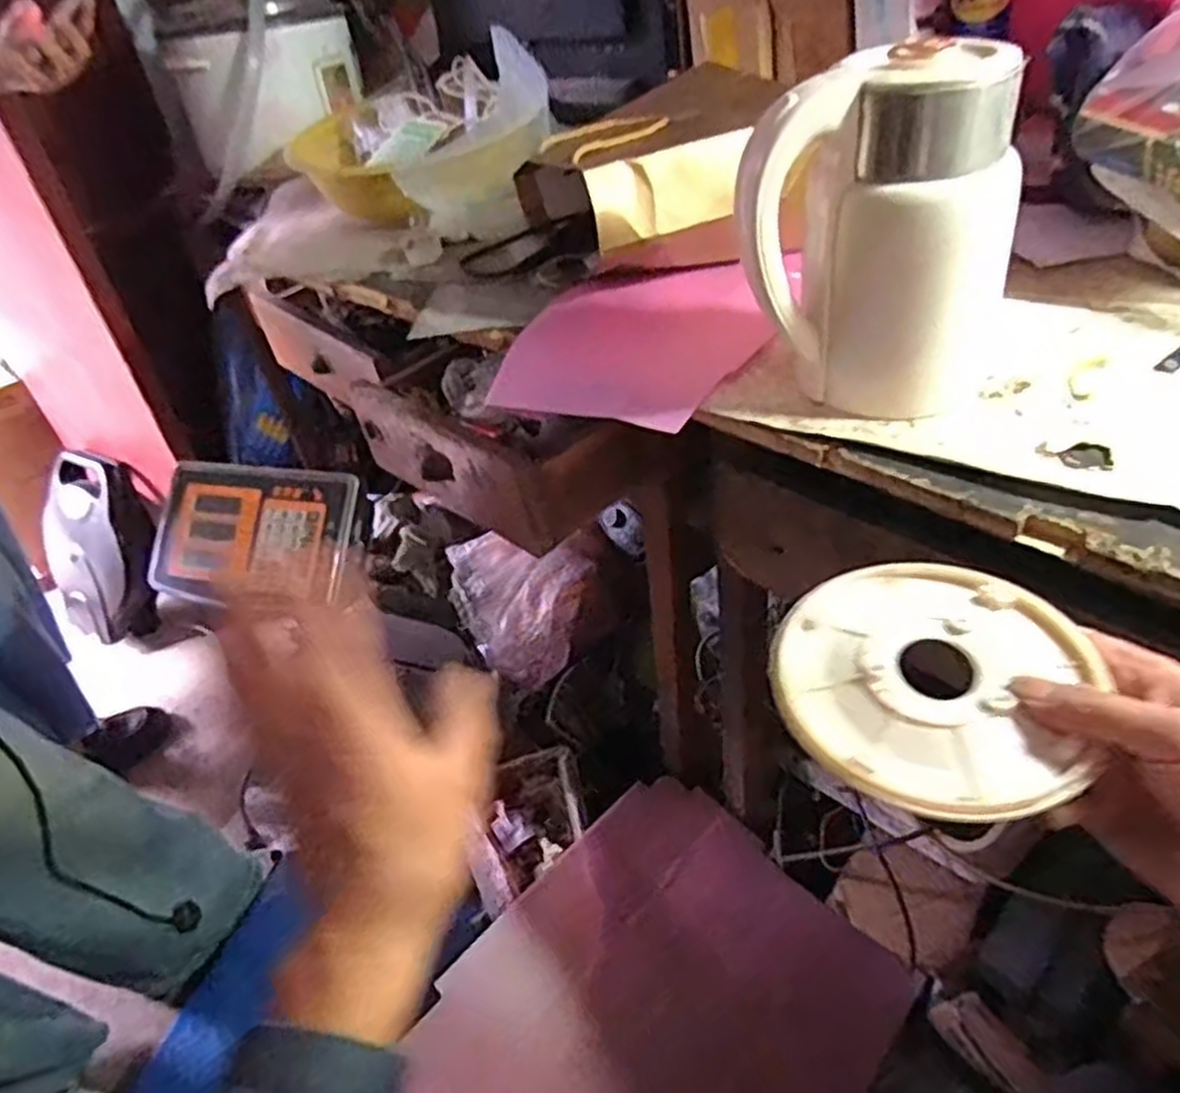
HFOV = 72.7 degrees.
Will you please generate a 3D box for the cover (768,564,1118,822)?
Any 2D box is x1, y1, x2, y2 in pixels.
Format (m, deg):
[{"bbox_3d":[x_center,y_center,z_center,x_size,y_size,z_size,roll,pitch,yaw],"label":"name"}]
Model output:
[{"bbox_3d":[0.165,0.063,0.387,0.144,0.015,0.140,-4,42,4],"label":"cover"}]

